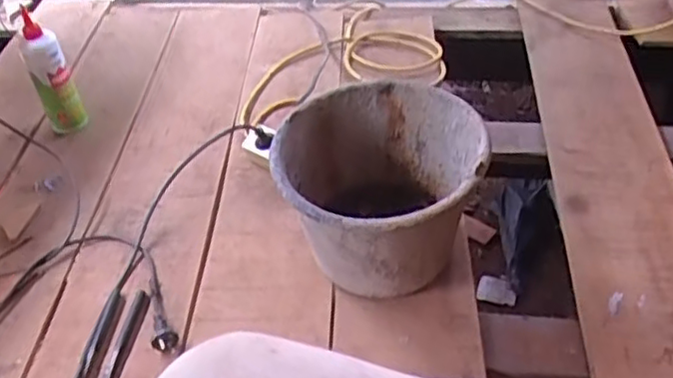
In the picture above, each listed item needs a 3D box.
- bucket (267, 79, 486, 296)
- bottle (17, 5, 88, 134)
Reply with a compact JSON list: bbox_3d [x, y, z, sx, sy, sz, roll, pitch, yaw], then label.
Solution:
[{"bbox_3d":[0.056,0.002,0.929,0.257,0.188,0.281,-3,42,3],"label":"bucket"},{"bbox_3d":[-0.503,-0.192,1.211,0.071,0.213,0.055,-14,43,-10],"label":"bottle"}]

